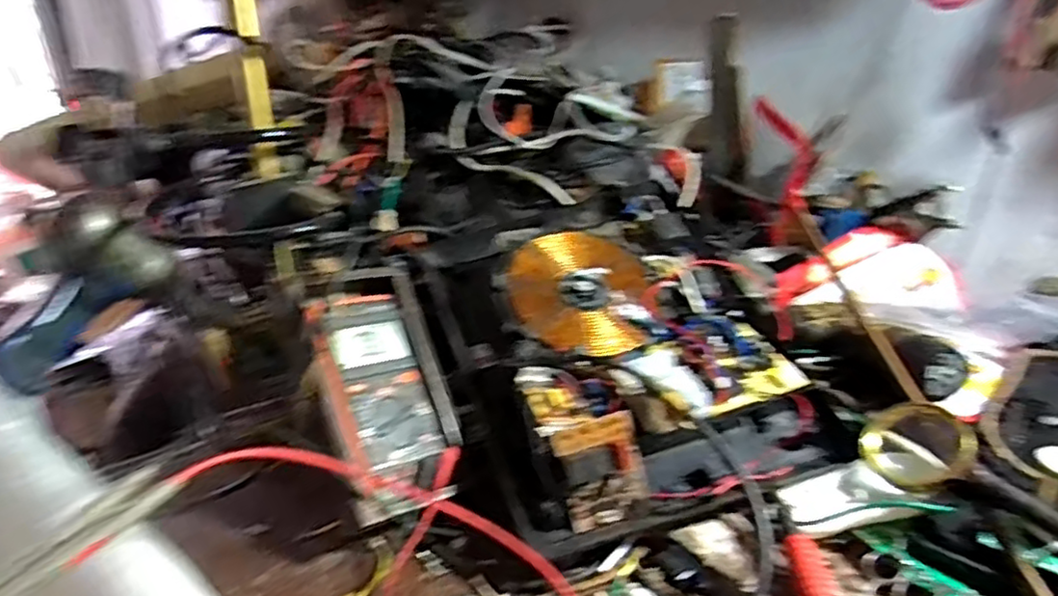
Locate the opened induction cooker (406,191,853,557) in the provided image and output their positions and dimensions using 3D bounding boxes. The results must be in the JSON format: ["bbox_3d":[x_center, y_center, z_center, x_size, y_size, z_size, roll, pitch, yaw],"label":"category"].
[{"bbox_3d":[0.078,0.034,0.597,0.292,0.075,0.322,-16,48,-15],"label":"opened induction cooker"}]

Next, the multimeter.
[{"bbox_3d":[-0.110,0.068,0.541,0.101,0.193,0.034,-9,-19,-37],"label":"multimeter"}]

